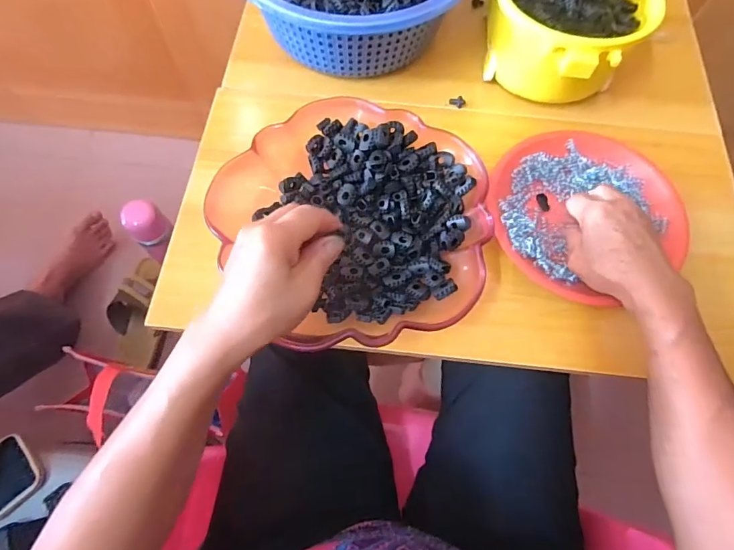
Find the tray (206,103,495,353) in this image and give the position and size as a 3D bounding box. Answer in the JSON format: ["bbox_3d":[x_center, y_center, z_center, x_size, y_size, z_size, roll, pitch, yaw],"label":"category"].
[{"bbox_3d":[-0.008,-0.047,0.404,0.251,0.054,0.246,43,74,14],"label":"tray"}]

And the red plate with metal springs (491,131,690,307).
[{"bbox_3d":[0.216,-0.065,0.434,0.186,0.022,0.180,0,68,-1],"label":"red plate with metal springs"}]

